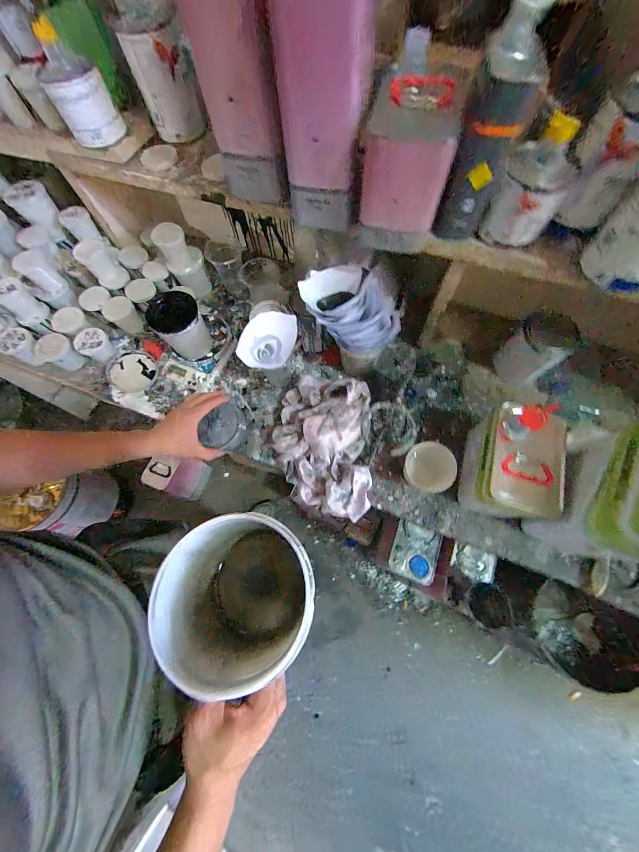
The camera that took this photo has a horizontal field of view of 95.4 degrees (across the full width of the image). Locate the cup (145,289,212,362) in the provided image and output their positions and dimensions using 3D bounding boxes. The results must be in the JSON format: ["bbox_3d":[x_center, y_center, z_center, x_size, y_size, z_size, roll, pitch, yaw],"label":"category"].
[{"bbox_3d":[-0.327,-0.232,0.694,0.108,0.133,0.108,-1,67,1],"label":"cup"}]

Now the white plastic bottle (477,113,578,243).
[{"bbox_3d":[0.306,-0.342,0.418,0.092,0.129,0.075,31,71,13],"label":"white plastic bottle"}]

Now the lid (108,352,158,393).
[{"bbox_3d":[-0.465,-0.135,0.728,0.096,0.010,0.110,41,80,-8],"label":"lid"}]

